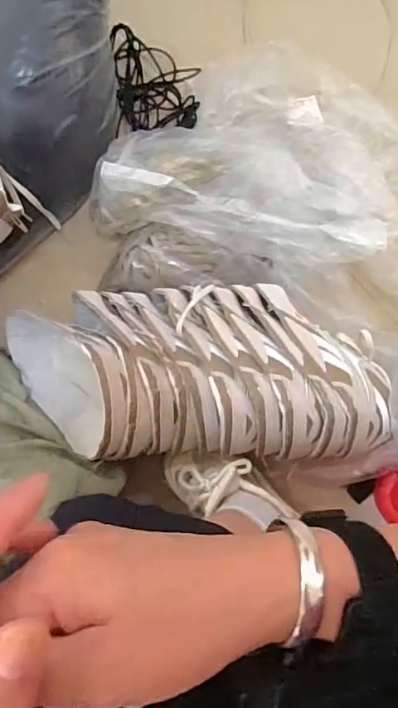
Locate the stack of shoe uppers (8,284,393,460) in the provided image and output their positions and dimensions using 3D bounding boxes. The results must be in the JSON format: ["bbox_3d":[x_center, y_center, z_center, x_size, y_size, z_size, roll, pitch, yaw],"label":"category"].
[{"bbox_3d":[0.011,0.020,0.595,0.428,0.116,0.217,1,85,2],"label":"stack of shoe uppers"}]

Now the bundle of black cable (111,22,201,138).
[{"bbox_3d":[-0.063,-0.398,0.712,0.120,0.054,0.154,0,85,2],"label":"bundle of black cable"}]

